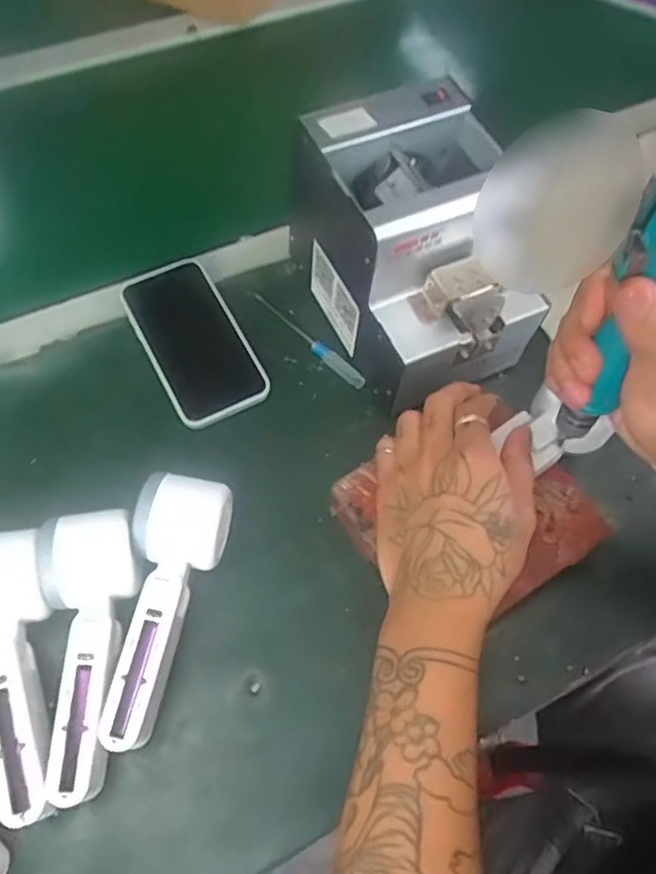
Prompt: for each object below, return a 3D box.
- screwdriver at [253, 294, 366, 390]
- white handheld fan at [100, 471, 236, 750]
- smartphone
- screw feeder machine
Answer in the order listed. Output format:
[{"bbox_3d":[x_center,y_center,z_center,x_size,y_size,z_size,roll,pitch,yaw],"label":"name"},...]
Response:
[{"bbox_3d":[-0.015,-0.080,0.540,0.120,0.009,0.012,41,67,18],"label":"screwdriver"},{"bbox_3d":[-0.105,0.103,0.411,0.056,0.050,0.168,11,62,3],"label":"white handheld fan"},{"bbox_3d":[-0.108,-0.078,0.525,0.073,0.013,0.146,-27,76,-14],"label":"smartphone"},{"bbox_3d":[0.067,-0.135,0.493,0.129,0.144,0.171,-19,64,-12],"label":"screw feeder machine"}]

